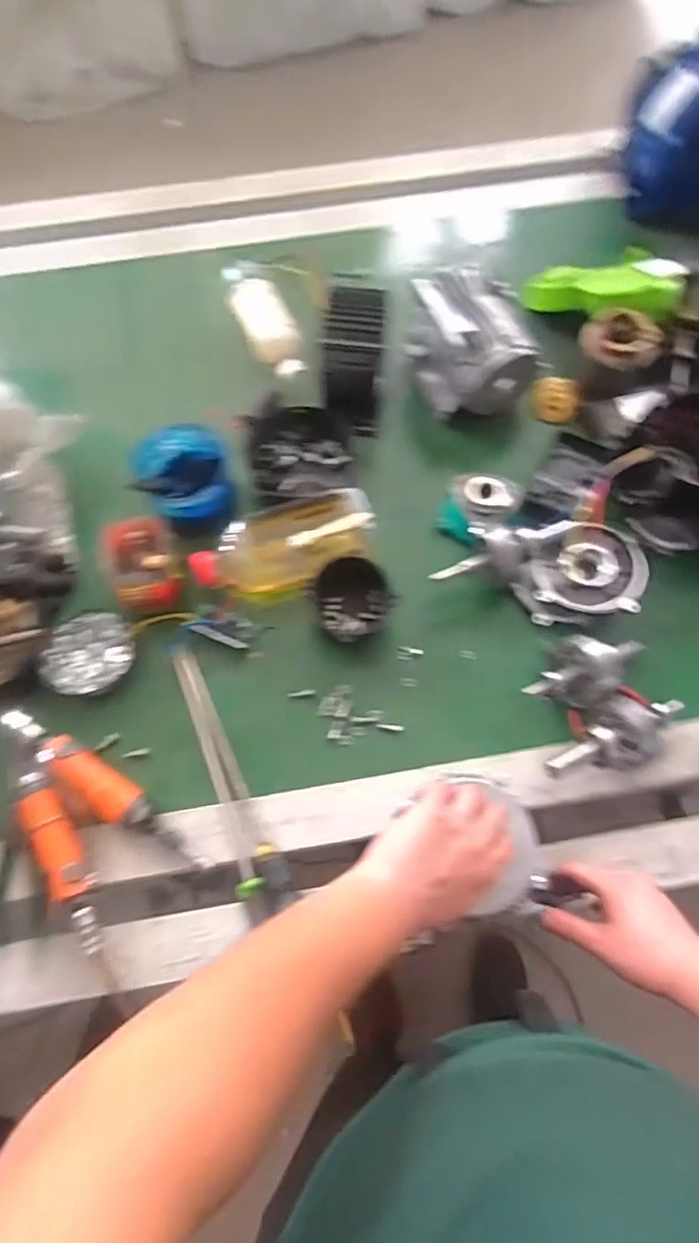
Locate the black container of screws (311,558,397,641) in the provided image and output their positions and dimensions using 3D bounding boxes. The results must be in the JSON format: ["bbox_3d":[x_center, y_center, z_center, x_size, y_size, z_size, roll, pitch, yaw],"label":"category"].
[{"bbox_3d":[0.000,-0.030,0.754,0.090,0.059,0.096,-1,69,1],"label":"black container of screws"}]

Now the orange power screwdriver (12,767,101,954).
[{"bbox_3d":[-0.298,0.246,0.659,0.043,0.029,0.187,-27,71,-8],"label":"orange power screwdriver"}]

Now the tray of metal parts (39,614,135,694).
[{"bbox_3d":[-0.305,0.036,0.752,0.094,0.022,0.103,14,70,7],"label":"tray of metal parts"}]

